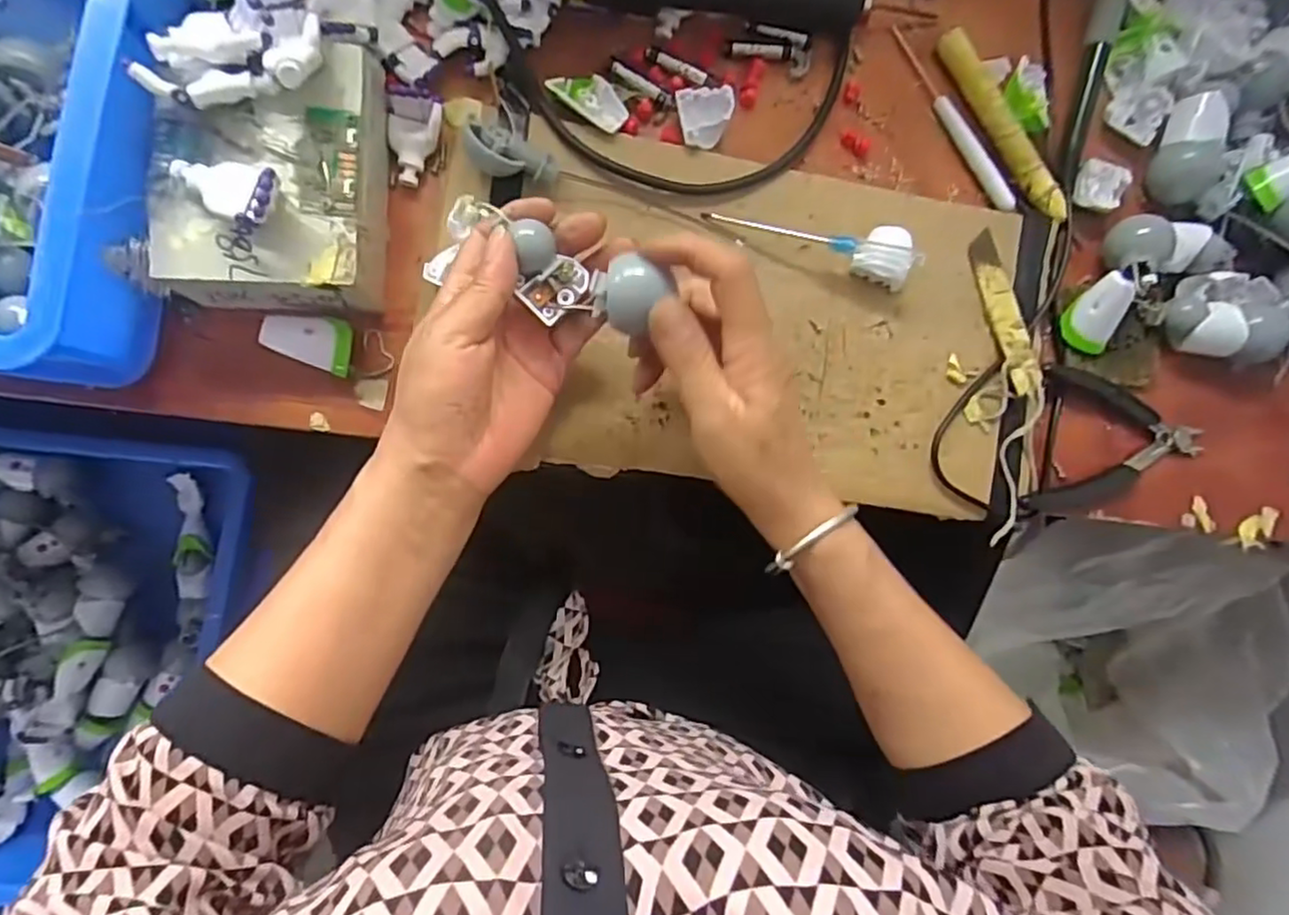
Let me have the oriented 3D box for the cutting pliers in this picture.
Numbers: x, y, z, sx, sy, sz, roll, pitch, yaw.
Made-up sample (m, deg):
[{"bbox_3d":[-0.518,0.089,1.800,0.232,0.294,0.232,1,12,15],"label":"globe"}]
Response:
[{"bbox_3d":[0.290,-0.003,0.407,0.111,0.009,0.090,13,88,-5],"label":"cutting pliers"}]

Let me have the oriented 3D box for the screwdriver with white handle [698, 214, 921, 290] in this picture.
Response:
[{"bbox_3d":[0.098,-0.130,0.380,0.121,0.026,0.031,16,87,-5],"label":"screwdriver with white handle"}]

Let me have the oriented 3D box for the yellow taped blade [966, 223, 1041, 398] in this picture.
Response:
[{"bbox_3d":[0.217,-0.088,0.399,0.020,0.004,0.099,-14,81,-2],"label":"yellow taped blade"}]

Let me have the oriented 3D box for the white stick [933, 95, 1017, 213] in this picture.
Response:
[{"bbox_3d":[0.204,-0.188,0.408,0.012,0.010,0.081,-30,92,-5],"label":"white stick"}]

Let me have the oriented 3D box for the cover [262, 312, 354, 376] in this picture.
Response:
[{"bbox_3d":[-0.176,-0.063,0.350,0.042,0.013,0.027,20,87,-5],"label":"cover"}]

